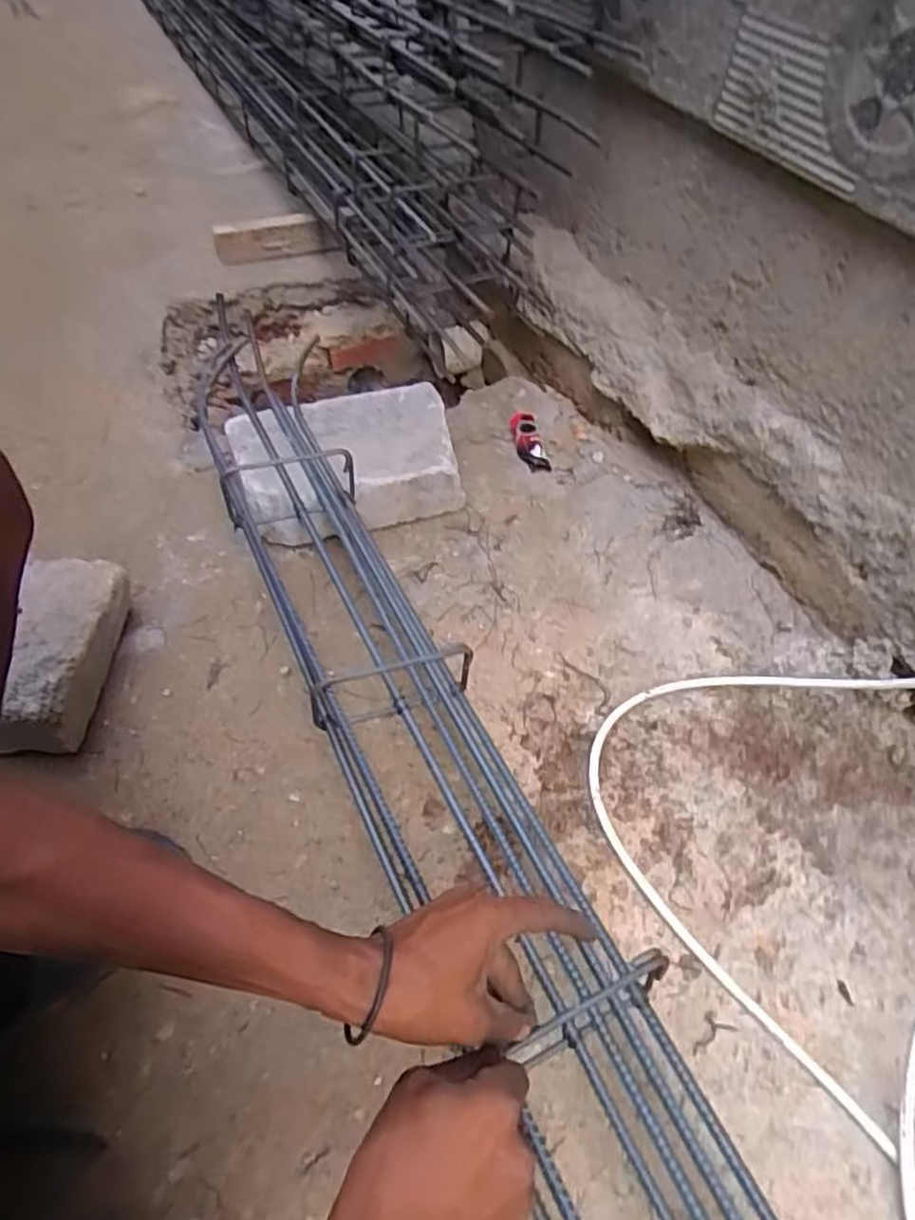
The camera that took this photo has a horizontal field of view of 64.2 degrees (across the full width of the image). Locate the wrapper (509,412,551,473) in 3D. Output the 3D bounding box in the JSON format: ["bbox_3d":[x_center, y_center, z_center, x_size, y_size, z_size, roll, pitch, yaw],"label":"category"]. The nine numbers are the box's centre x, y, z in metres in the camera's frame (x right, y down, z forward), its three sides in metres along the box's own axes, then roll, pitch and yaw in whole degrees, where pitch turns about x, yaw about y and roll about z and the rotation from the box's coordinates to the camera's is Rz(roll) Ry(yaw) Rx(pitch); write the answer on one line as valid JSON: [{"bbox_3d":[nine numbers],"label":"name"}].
[{"bbox_3d":[0.104,-0.247,1.066,0.037,0.024,0.127,-6,50,-8],"label":"wrapper"}]

